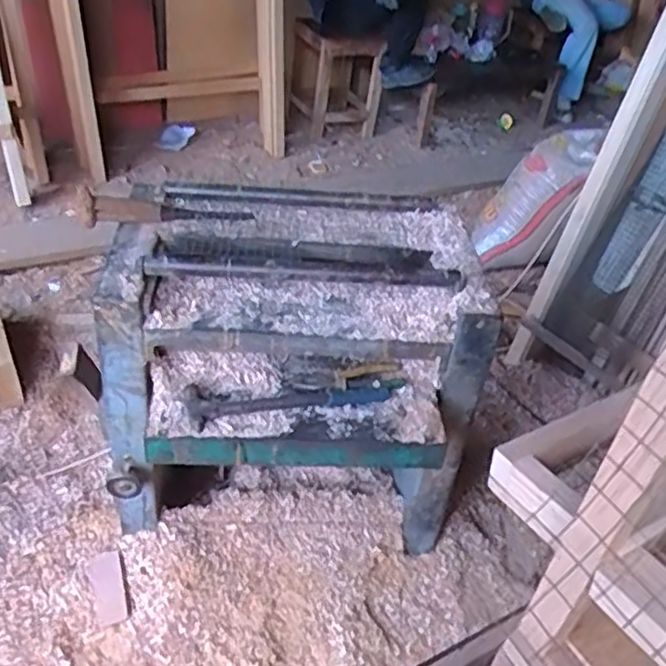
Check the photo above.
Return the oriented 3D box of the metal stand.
[{"bbox_3d":[-0.094,0.089,1.361,0.644,0.573,0.527,-1,40,-10],"label":"metal stand"}]

